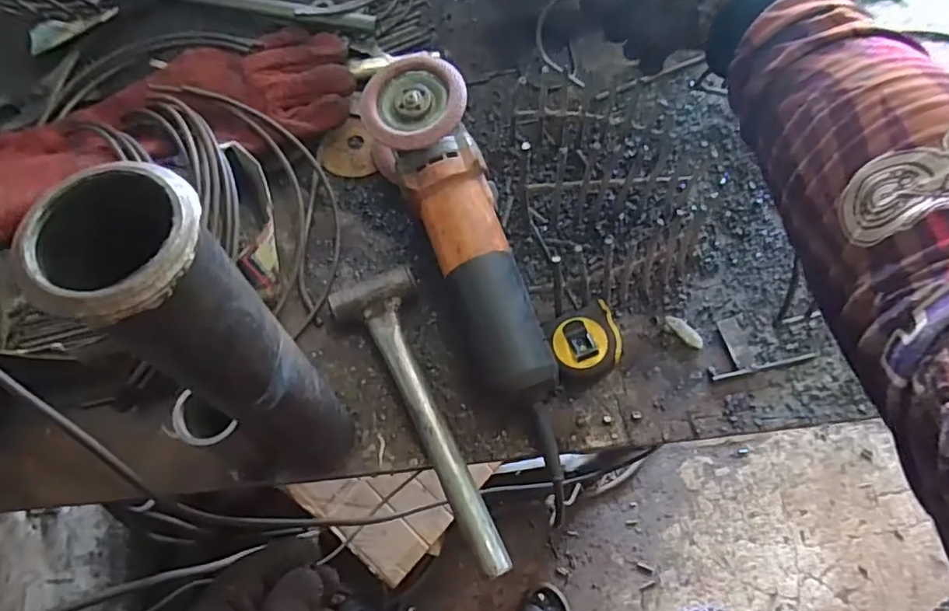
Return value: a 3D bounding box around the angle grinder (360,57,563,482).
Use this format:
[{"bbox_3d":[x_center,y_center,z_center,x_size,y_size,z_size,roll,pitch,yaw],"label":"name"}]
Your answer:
[{"bbox_3d":[-0.003,-0.035,0.450,0.081,0.091,0.332,-19,71,-8],"label":"angle grinder"}]

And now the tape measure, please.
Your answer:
[{"bbox_3d":[0.086,0.030,0.461,0.053,0.027,0.061,-12,70,-6],"label":"tape measure"}]

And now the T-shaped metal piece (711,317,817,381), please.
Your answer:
[{"bbox_3d":[0.227,0.029,0.471,0.081,0.006,0.047,-11,70,-5],"label":"T-shaped metal piece"}]

